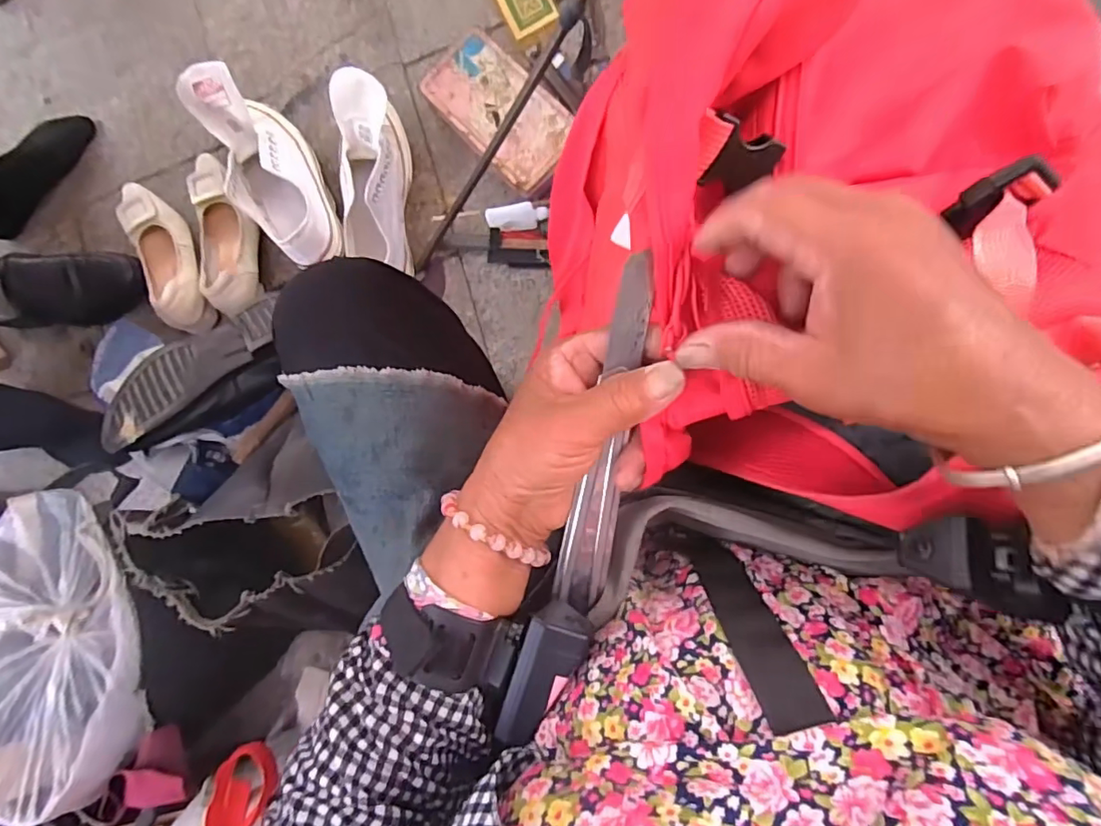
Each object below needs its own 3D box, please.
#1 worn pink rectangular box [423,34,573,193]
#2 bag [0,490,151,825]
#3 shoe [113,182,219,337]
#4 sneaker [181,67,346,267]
[{"bbox_3d":[-0.063,-0.400,0.744,0.117,0.047,0.224,-45,82,5],"label":"worn pink rectangular box"},{"bbox_3d":[-0.524,0.239,0.553,0.197,0.093,0.313,-14,86,8],"label":"bag"},{"bbox_3d":[-0.574,-0.232,0.806,0.087,0.058,0.243,-34,83,6],"label":"shoe"},{"bbox_3d":[-0.372,-0.318,0.745,0.098,0.131,0.276,-29,84,7],"label":"sneaker"}]

